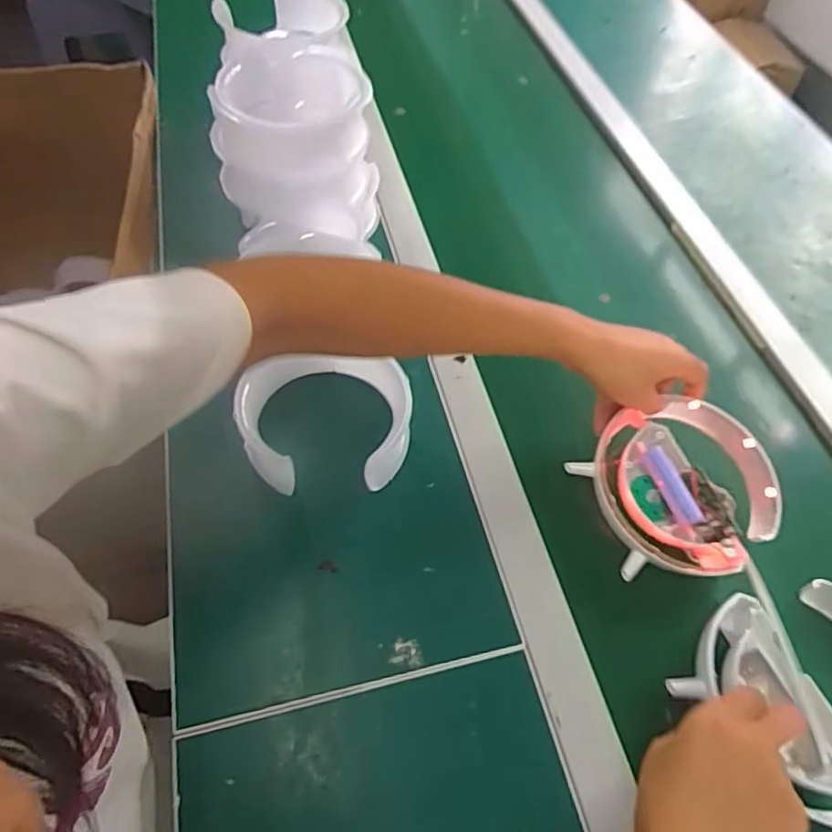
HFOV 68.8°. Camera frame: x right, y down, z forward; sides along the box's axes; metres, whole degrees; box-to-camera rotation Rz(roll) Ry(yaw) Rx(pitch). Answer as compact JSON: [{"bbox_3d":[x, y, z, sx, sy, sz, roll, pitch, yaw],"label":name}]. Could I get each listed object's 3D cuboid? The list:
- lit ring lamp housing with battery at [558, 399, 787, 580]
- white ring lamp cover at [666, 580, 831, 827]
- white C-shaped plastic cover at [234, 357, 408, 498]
[{"bbox_3d":[0.219,0.060,0.500,0.144,0.044,0.141,-18,59,-14],"label":"lit ring lamp housing with battery"},{"bbox_3d":[0.279,0.191,0.423,0.143,0.032,0.153,-38,66,-24],"label":"white ring lamp cover"},{"bbox_3d":[-0.073,-0.006,0.517,0.145,0.058,0.132,-5,57,-6],"label":"white C-shaped plastic cover"}]

